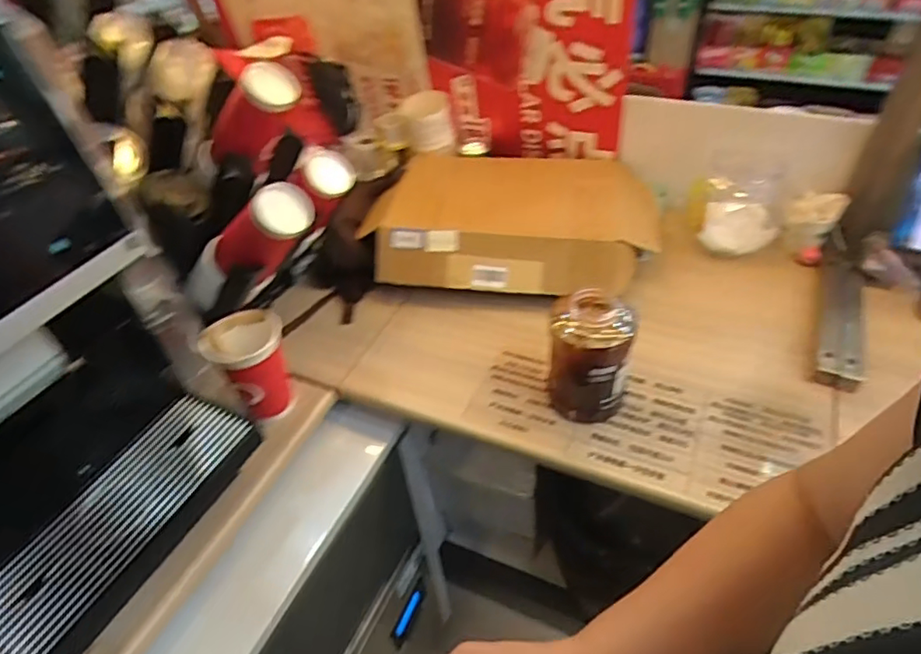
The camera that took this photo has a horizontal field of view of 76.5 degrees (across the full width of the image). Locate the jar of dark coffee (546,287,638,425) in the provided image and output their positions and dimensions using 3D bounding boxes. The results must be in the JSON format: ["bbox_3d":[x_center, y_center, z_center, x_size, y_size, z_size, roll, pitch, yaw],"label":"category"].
[{"bbox_3d":[0.156,0.029,0.707,0.092,0.158,0.094,-3,45,3],"label":"jar of dark coffee"}]

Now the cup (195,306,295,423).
[{"bbox_3d":[-0.261,0.048,0.749,0.091,0.128,0.092,-3,44,3],"label":"cup"}]

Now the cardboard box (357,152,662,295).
[{"bbox_3d":[0.087,-0.176,0.963,0.433,0.109,0.314,3,45,8],"label":"cardboard box"}]

